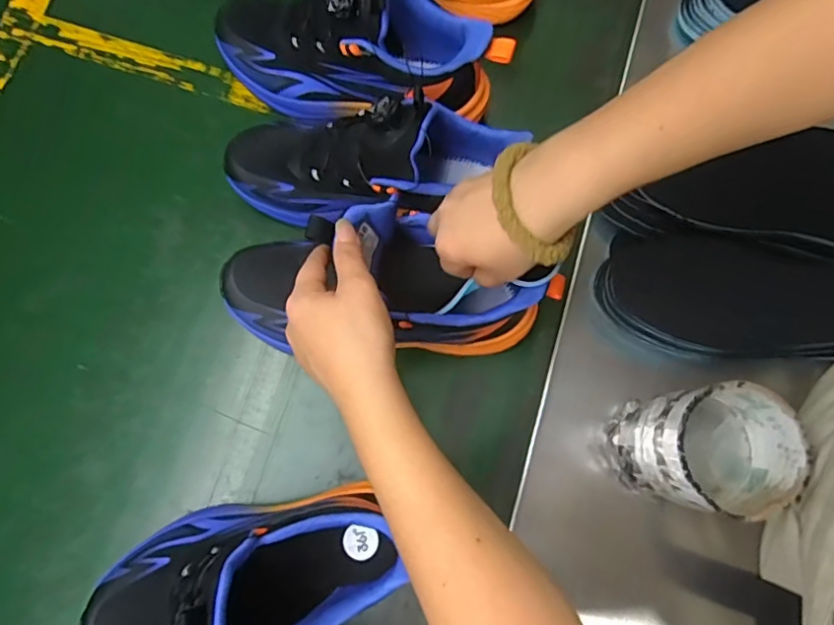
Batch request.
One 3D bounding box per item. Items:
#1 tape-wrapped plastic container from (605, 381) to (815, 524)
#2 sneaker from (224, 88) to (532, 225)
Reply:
[{"bbox_3d":[0.198,0.096,0.395,0.084,0.110,0.076,1,77,1],"label":"tape-wrapped plastic container"},{"bbox_3d":[-0.039,-0.120,0.464,0.252,0.123,0.089,-3,77,15],"label":"sneaker"}]

